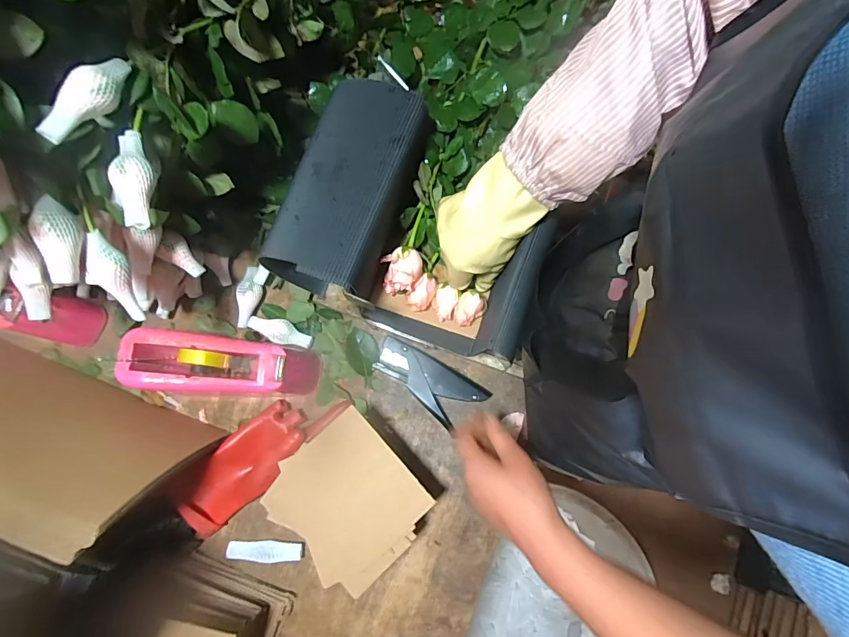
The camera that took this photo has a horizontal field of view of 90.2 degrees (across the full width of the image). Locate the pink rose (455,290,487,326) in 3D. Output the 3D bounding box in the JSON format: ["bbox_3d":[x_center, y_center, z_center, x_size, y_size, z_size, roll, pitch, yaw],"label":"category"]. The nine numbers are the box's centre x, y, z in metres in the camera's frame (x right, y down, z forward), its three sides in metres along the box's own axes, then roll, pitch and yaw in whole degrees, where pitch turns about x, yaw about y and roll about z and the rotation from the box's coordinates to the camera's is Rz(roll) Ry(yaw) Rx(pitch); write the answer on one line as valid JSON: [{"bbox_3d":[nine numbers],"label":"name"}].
[{"bbox_3d":[0.052,-0.013,0.507,0.040,0.023,0.032,-40,82,-7],"label":"pink rose"}]

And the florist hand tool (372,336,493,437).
[{"bbox_3d":[0.003,0.083,0.559,0.145,0.020,0.070,36,81,6],"label":"florist hand tool"}]

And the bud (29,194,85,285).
[{"bbox_3d":[-0.293,-0.062,0.339,0.026,0.024,0.067,-7,96,-2],"label":"bud"}]

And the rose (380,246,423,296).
[{"bbox_3d":[-0.027,-0.052,0.497,0.045,0.052,0.052,-4,79,-1],"label":"rose"}]

